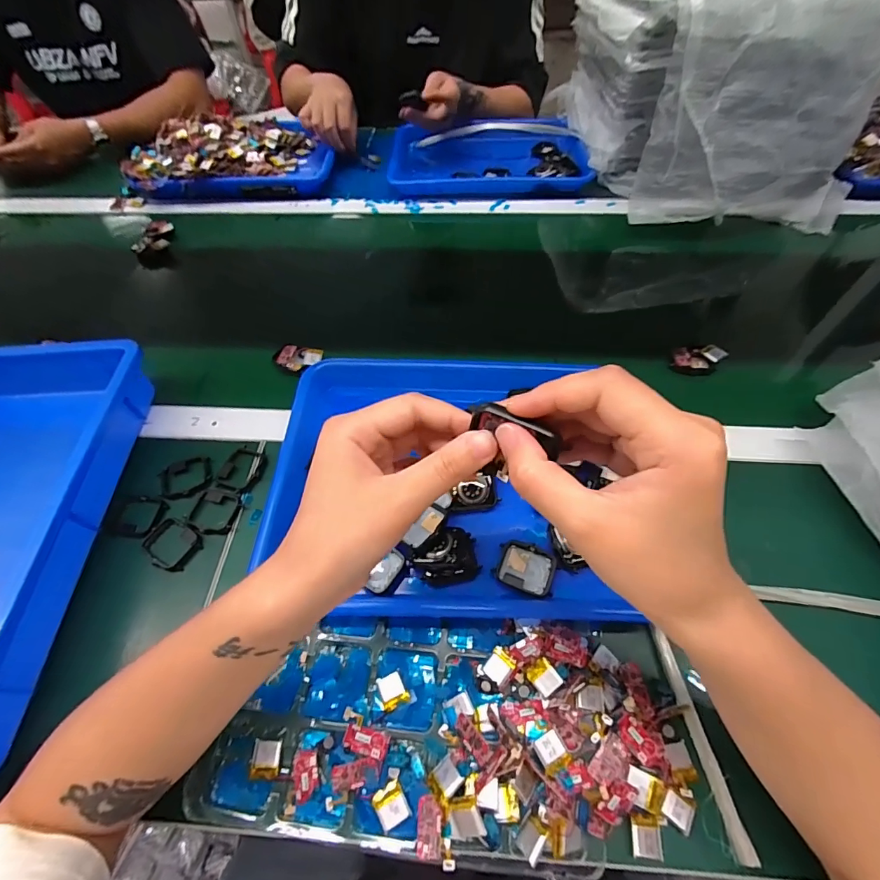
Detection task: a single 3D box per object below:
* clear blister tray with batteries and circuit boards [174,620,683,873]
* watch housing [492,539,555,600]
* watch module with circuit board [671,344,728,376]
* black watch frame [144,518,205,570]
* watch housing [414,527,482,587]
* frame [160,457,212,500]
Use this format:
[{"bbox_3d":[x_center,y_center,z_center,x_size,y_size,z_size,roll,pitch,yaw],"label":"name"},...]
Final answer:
[{"bbox_3d":[0.004,0.195,0.294,0.310,0.028,0.132,0,58,4],"label":"clear blister tray with batteries and circuit boards"},{"bbox_3d":[0.067,0.100,0.340,0.044,0.006,0.036,18,58,14],"label":"watch housing"},{"bbox_3d":[0.283,-0.088,0.474,0.054,0.015,0.033,3,56,4],"label":"watch module with circuit board"},{"bbox_3d":[-0.239,0.092,0.383,0.050,0.014,0.038,21,59,16],"label":"black watch frame"},{"bbox_3d":[0.006,0.091,0.337,0.046,0.018,0.038,-13,56,-7],"label":"watch housing"},{"bbox_3d":[-0.246,0.037,0.415,0.049,0.012,0.040,-13,56,-7],"label":"frame"}]

